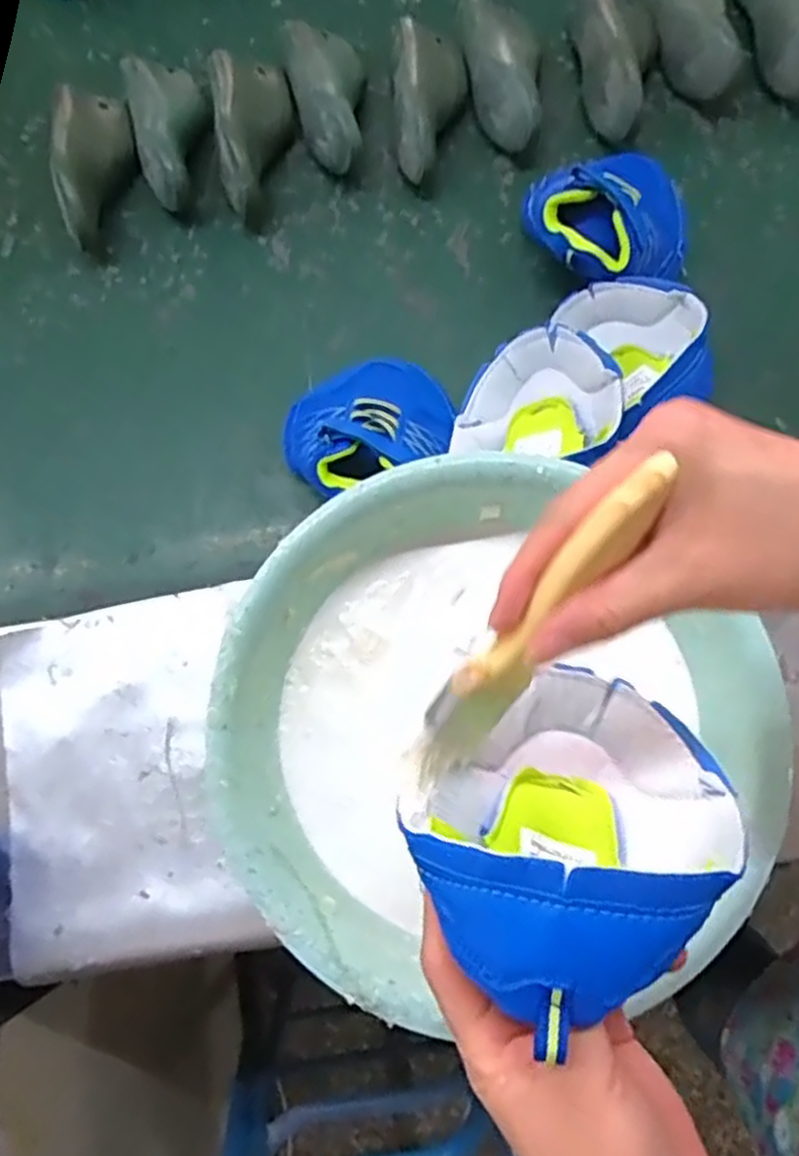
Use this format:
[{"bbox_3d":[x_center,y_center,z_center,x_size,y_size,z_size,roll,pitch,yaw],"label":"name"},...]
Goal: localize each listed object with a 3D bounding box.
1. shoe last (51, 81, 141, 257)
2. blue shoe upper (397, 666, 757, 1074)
[{"bbox_3d":[-0.260,-0.347,0.630,0.059,0.052,0.143,-1,75,2],"label":"shoe last"},{"bbox_3d":[0.068,0.093,0.305,0.129,0.105,0.095,-37,82,-7],"label":"blue shoe upper"}]

